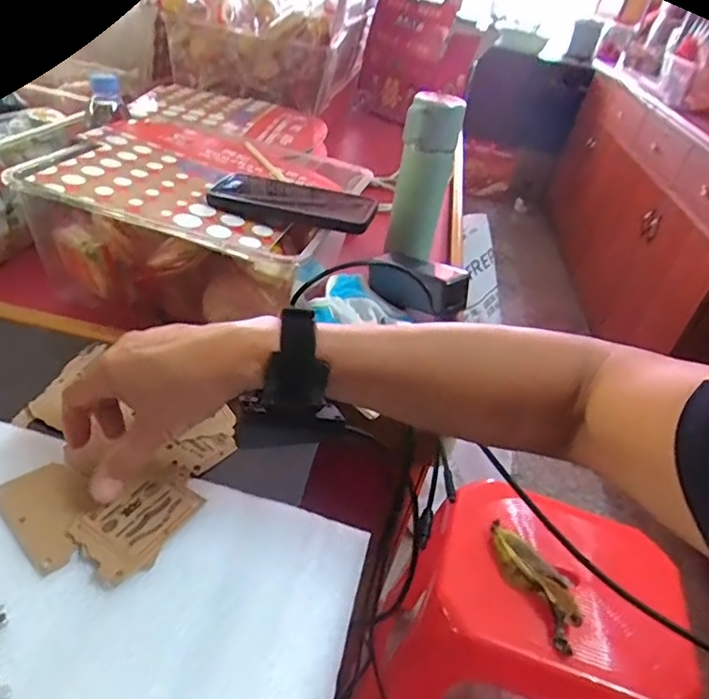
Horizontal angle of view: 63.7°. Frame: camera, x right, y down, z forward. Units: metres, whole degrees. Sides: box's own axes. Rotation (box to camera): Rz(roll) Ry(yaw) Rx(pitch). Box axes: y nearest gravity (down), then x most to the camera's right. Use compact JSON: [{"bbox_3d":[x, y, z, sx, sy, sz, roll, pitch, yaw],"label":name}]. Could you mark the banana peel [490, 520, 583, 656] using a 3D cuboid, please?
[{"bbox_3d":[0.226,0.283,0.707,0.067,0.032,0.164,-8,40,-27],"label":"banana peel"}]

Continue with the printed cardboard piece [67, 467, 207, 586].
[{"bbox_3d":[-0.136,0.108,0.364,0.054,0.004,0.074,32,41,19],"label":"printed cardboard piece"}]

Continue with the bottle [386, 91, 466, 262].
[{"bbox_3d":[0.096,-0.241,0.789,0.070,0.208,0.079,13,35,1],"label":"bottle"}]

